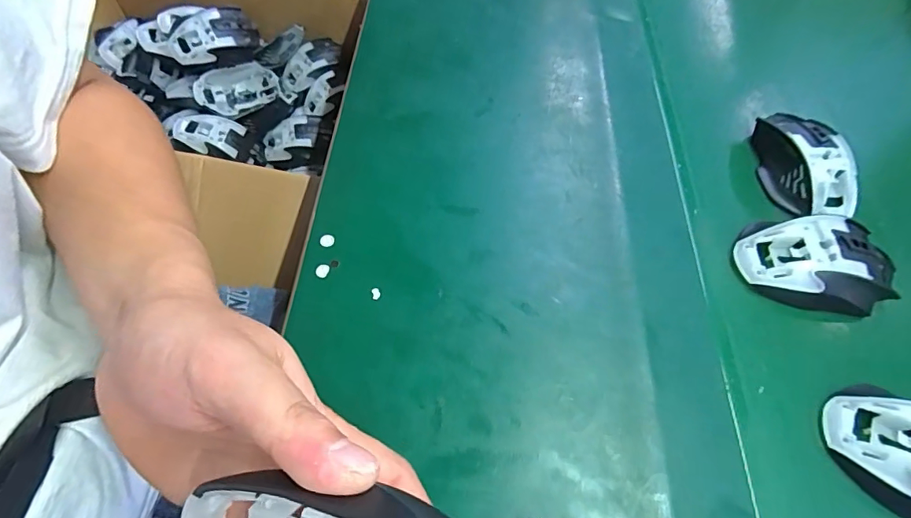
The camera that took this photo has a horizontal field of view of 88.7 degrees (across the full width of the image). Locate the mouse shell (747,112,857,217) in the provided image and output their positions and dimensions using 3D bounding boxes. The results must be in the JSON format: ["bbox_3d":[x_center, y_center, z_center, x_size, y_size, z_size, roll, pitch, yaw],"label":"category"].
[{"bbox_3d":[0.302,-0.083,0.400,0.062,0.034,0.097,-1,60,-2],"label":"mouse shell"}]

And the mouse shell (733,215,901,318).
[{"bbox_3d":[0.273,0.005,0.346,0.104,0.036,0.065,-2,60,-3],"label":"mouse shell"}]

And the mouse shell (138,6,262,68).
[{"bbox_3d":[-0.365,-0.317,0.654,0.149,0.047,0.073,4,60,-3],"label":"mouse shell"}]

